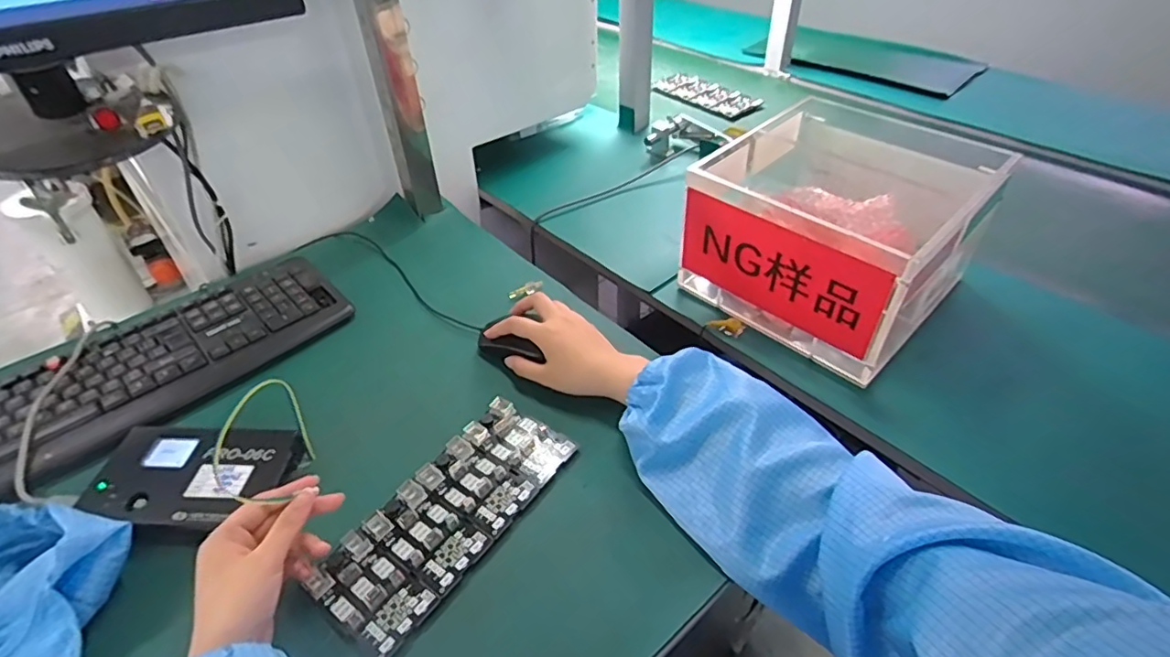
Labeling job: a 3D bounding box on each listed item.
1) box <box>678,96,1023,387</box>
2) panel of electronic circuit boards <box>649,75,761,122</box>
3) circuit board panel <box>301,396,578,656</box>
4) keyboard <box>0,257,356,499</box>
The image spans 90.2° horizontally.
[{"bbox_3d":[0.289,-0.125,0.706,0.291,0.178,0.267,35,53,29],"label":"box"},{"bbox_3d":[0.243,-0.494,1.220,0.124,0.021,0.243,-31,50,-28],"label":"panel of electronic circuit boards"},{"bbox_3d":[-0.112,0.152,0.491,0.098,0.011,0.224,28,49,24],"label":"circuit board panel"},{"bbox_3d":[-0.463,0.051,0.590,0.158,0.017,0.433,33,51,28],"label":"keyboard"}]

